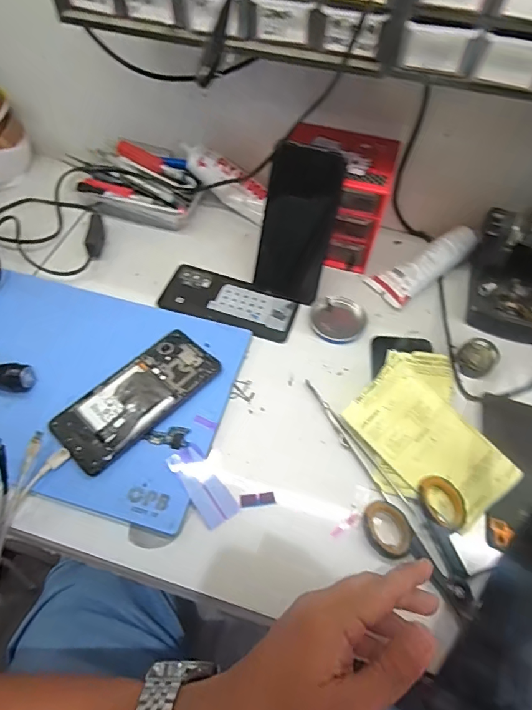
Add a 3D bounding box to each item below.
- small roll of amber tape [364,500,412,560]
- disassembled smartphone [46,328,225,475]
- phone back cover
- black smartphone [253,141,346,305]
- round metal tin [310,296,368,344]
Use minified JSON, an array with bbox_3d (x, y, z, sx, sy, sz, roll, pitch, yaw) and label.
[{"bbox_3d":[0.103,0.147,0.372,0.033,0.018,0.046,-4,57,-5],"label":"small roll of amber tape"},{"bbox_3d":[-0.123,0.039,0.427,0.073,0.012,0.157,39,64,21],"label":"disassembled smartphone"},{"bbox_3d":[-0.042,-0.062,0.515,0.152,0.008,0.067,18,58,10],"label":"phone back cover"},{"bbox_3d":[0.035,-0.139,0.483,0.073,0.160,0.008,15,29,8],"label":"black smartphone"},{"bbox_3d":[0.082,-0.041,0.501,0.061,0.010,0.055,31,61,18],"label":"round metal tin"}]

